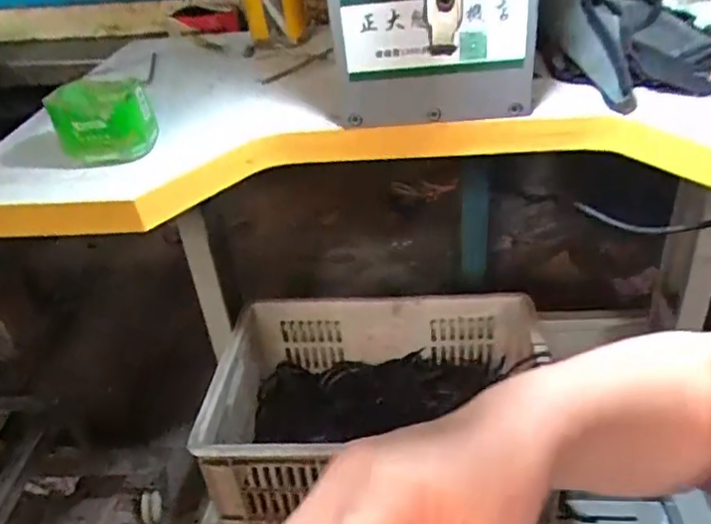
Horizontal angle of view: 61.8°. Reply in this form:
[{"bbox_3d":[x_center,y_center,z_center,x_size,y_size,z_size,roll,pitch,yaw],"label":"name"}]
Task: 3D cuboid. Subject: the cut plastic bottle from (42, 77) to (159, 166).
[{"bbox_3d":[-0.255,-0.146,0.604,0.093,0.070,0.075,-18,36,-17],"label":"cut plastic bottle"}]

